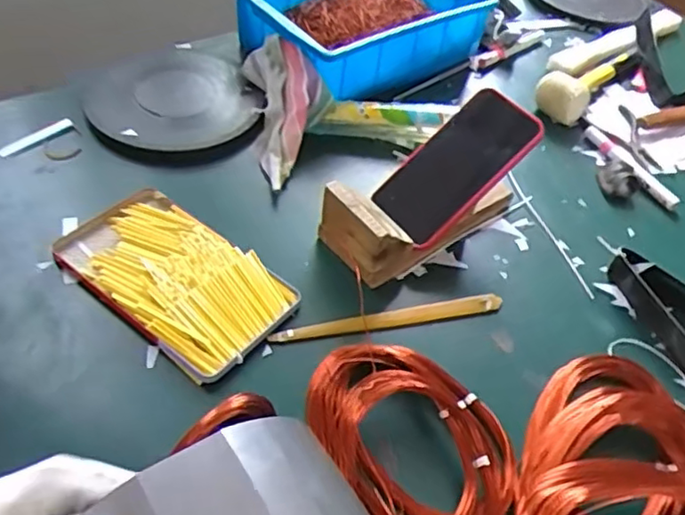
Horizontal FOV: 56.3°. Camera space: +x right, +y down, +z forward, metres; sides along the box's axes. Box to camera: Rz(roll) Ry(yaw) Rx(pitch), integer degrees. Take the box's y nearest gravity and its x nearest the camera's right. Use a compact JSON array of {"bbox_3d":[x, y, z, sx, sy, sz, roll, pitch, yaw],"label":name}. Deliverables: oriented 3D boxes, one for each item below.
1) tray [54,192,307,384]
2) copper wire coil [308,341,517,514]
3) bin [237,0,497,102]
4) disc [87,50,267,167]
[{"bbox_3d":[-0.144,0.015,0.556,0.191,0.019,0.113,33,52,20],"label":"tray"},{"bbox_3d":[0.064,0.142,0.475,0.130,0.029,0.198,-19,54,-23],"label":"copper wire coil"},{"bbox_3d":[0.031,-0.311,0.850,0.335,0.105,0.202,-31,59,-30],"label":"bin"},{"bbox_3d":[-0.184,-0.168,0.699,0.172,0.035,0.169,3,48,-4],"label":"disc"}]

